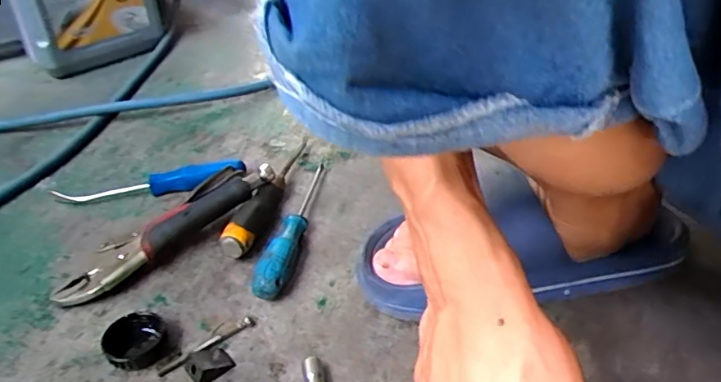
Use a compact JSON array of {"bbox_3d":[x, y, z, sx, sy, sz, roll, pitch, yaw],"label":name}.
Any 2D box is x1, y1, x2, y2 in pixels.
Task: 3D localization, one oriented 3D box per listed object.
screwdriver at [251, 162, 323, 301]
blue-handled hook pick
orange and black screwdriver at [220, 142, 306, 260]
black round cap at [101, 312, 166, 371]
[{"bbox_3d":[-0.064,0.025,0.525,0.026,0.032,0.200,1,36,7],"label":"screwdriver"},{"bbox_3d":[-0.222,-0.009,0.588,0.190,0.022,0.031,-6,35,-2],"label":"blue-handled hook pick"},{"bbox_3d":[-0.095,-0.006,0.565,0.027,0.036,0.197,4,36,11],"label":"orange and black screwdriver"},{"bbox_3d":[-0.172,0.114,0.418,0.044,0.020,0.041,-5,36,3],"label":"black round cap"}]

